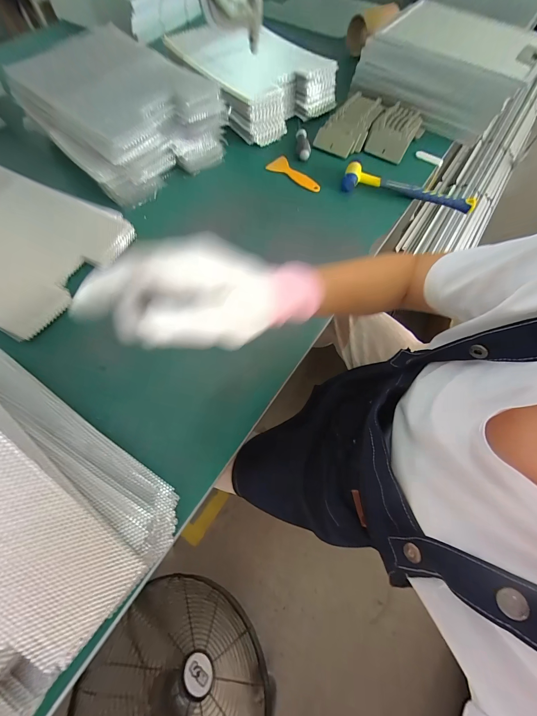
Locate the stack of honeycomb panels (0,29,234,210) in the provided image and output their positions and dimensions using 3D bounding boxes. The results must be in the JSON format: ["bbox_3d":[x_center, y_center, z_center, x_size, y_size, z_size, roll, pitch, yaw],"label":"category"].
[{"bbox_3d":[-0.304,-0.491,0.547,0.396,0.115,0.274,41,71,16],"label":"stack of honeycomb panels"}]

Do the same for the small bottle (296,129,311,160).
[{"bbox_3d":[0.076,-0.464,0.602,0.022,0.028,0.075,-6,66,-4],"label":"small bottle"}]

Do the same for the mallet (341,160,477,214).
[{"bbox_3d":[0.284,-0.347,0.561,0.261,0.033,0.058,11,66,4],"label":"mallet"}]

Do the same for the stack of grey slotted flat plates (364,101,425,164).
[{"bbox_3d":[0.286,-0.505,0.619,0.103,0.037,0.149,25,68,9],"label":"stack of grey slotted flat plates"}]

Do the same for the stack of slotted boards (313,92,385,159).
[{"bbox_3d":[0.193,-0.526,0.627,0.092,0.048,0.190,34,70,13],"label":"stack of slotted boards"}]

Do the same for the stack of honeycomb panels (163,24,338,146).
[{"bbox_3d":[-0.035,-0.653,0.639,0.268,0.092,0.309,-33,71,-15],"label":"stack of honeycomb panels"}]

